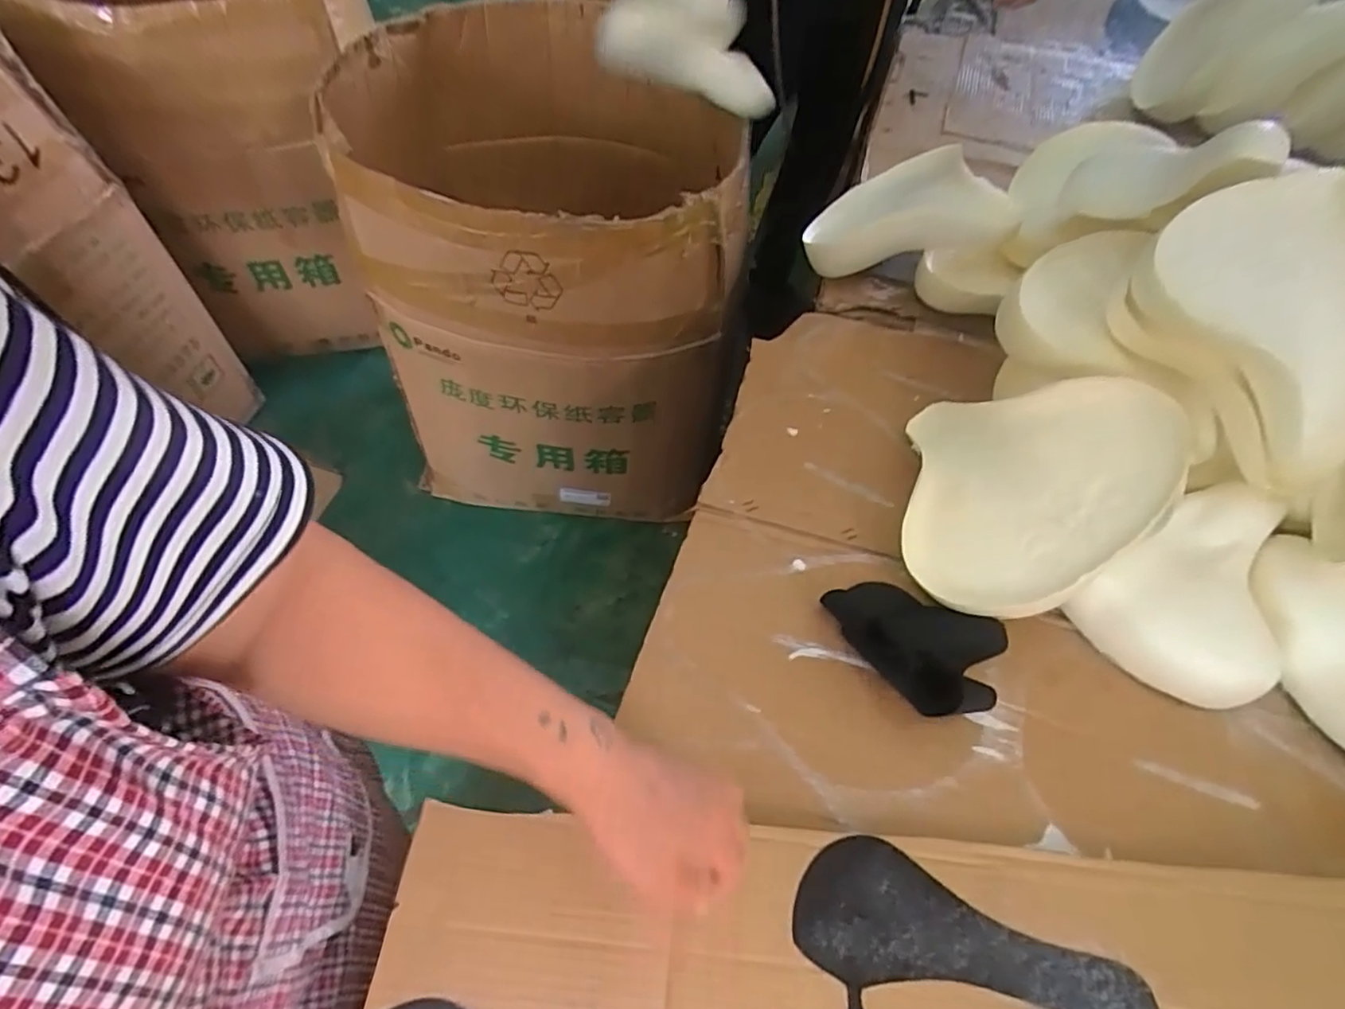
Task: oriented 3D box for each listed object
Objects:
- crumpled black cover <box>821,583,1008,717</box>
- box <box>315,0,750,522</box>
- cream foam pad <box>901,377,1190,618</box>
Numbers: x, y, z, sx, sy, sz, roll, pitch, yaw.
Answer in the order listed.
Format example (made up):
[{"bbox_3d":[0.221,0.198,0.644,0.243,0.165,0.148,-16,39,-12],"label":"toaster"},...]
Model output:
[{"bbox_3d":[0.230,0.119,0.586,0.120,0.045,0.146,-24,61,-20],"label":"crumpled black cover"},{"bbox_3d":[-0.230,-0.425,1.239,0.617,0.781,0.662,-6,58,-9],"label":"box"},{"bbox_3d":[0.324,-0.008,0.587,0.218,0.023,0.221,3,67,38],"label":"cream foam pad"}]

